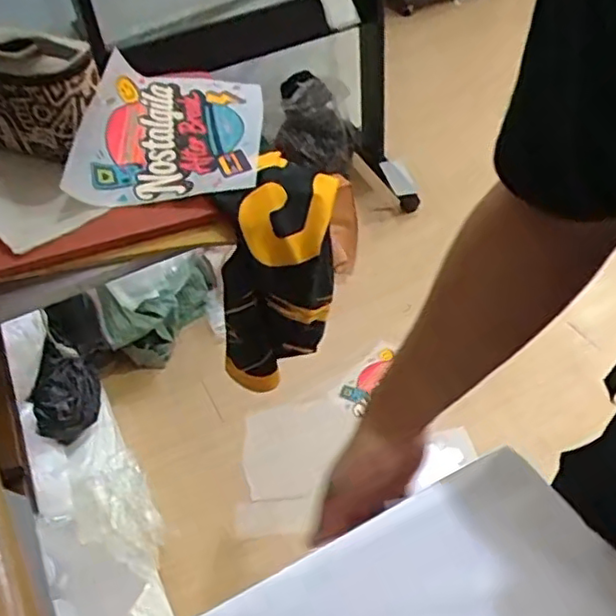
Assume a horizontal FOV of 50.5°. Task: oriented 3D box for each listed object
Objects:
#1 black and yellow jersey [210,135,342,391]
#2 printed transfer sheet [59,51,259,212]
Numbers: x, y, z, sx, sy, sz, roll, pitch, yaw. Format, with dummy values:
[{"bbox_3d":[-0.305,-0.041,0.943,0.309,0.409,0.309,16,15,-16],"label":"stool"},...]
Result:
[{"bbox_3d":[-0.048,-0.025,0.833,0.121,0.317,0.123,23,30,27],"label":"black and yellow jersey"},{"bbox_3d":[-0.175,-0.240,0.841,0.222,0.068,0.254,-4,45,3],"label":"printed transfer sheet"}]

